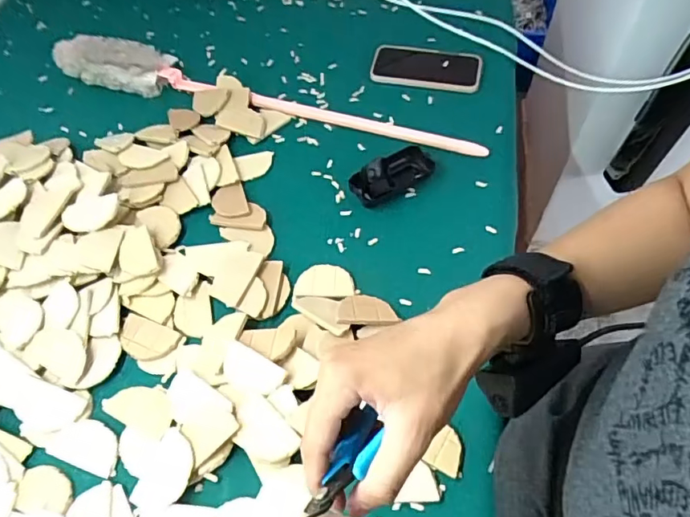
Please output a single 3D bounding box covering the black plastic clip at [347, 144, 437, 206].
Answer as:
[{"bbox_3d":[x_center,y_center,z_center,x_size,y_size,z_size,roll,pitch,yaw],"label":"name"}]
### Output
[{"bbox_3d":[0.062,-0.110,0.656,0.114,0.028,0.049,-28,61,-14],"label":"black plastic clip"}]

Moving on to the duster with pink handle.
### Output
[{"bbox_3d":[-0.142,-0.238,0.739,0.683,0.038,0.080,18,61,13],"label":"duster with pink handle"}]

